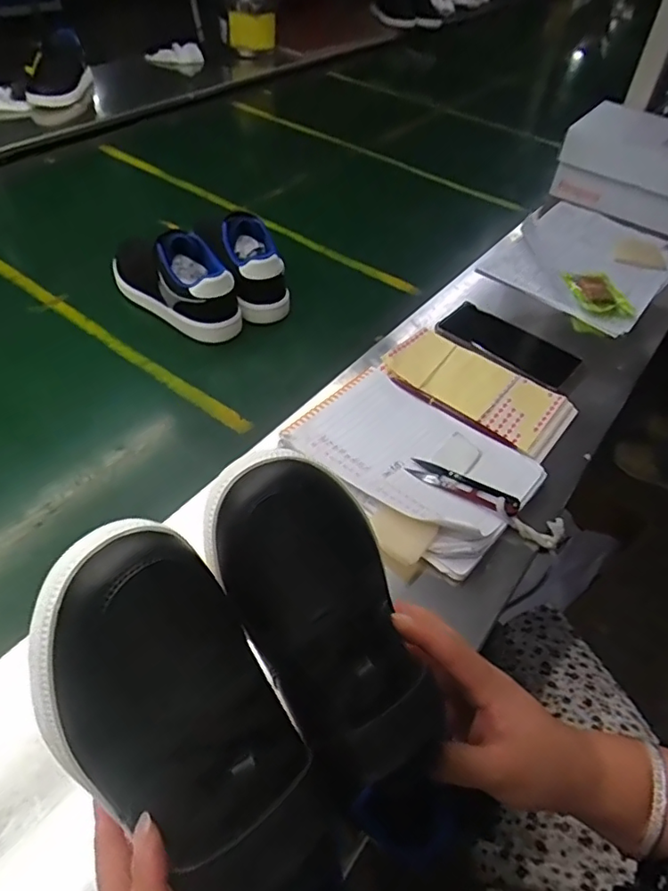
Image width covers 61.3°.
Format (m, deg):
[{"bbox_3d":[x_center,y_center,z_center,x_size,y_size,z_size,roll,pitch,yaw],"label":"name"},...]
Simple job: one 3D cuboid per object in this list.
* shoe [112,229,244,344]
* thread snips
[{"bbox_3d":[-0.201,-0.213,0.692,0.188,0.106,0.074,33,55,22],"label":"shoe"},{"bbox_3d":[0.117,0.034,0.509,0.100,0.011,0.024,25,51,15],"label":"thread snips"}]

